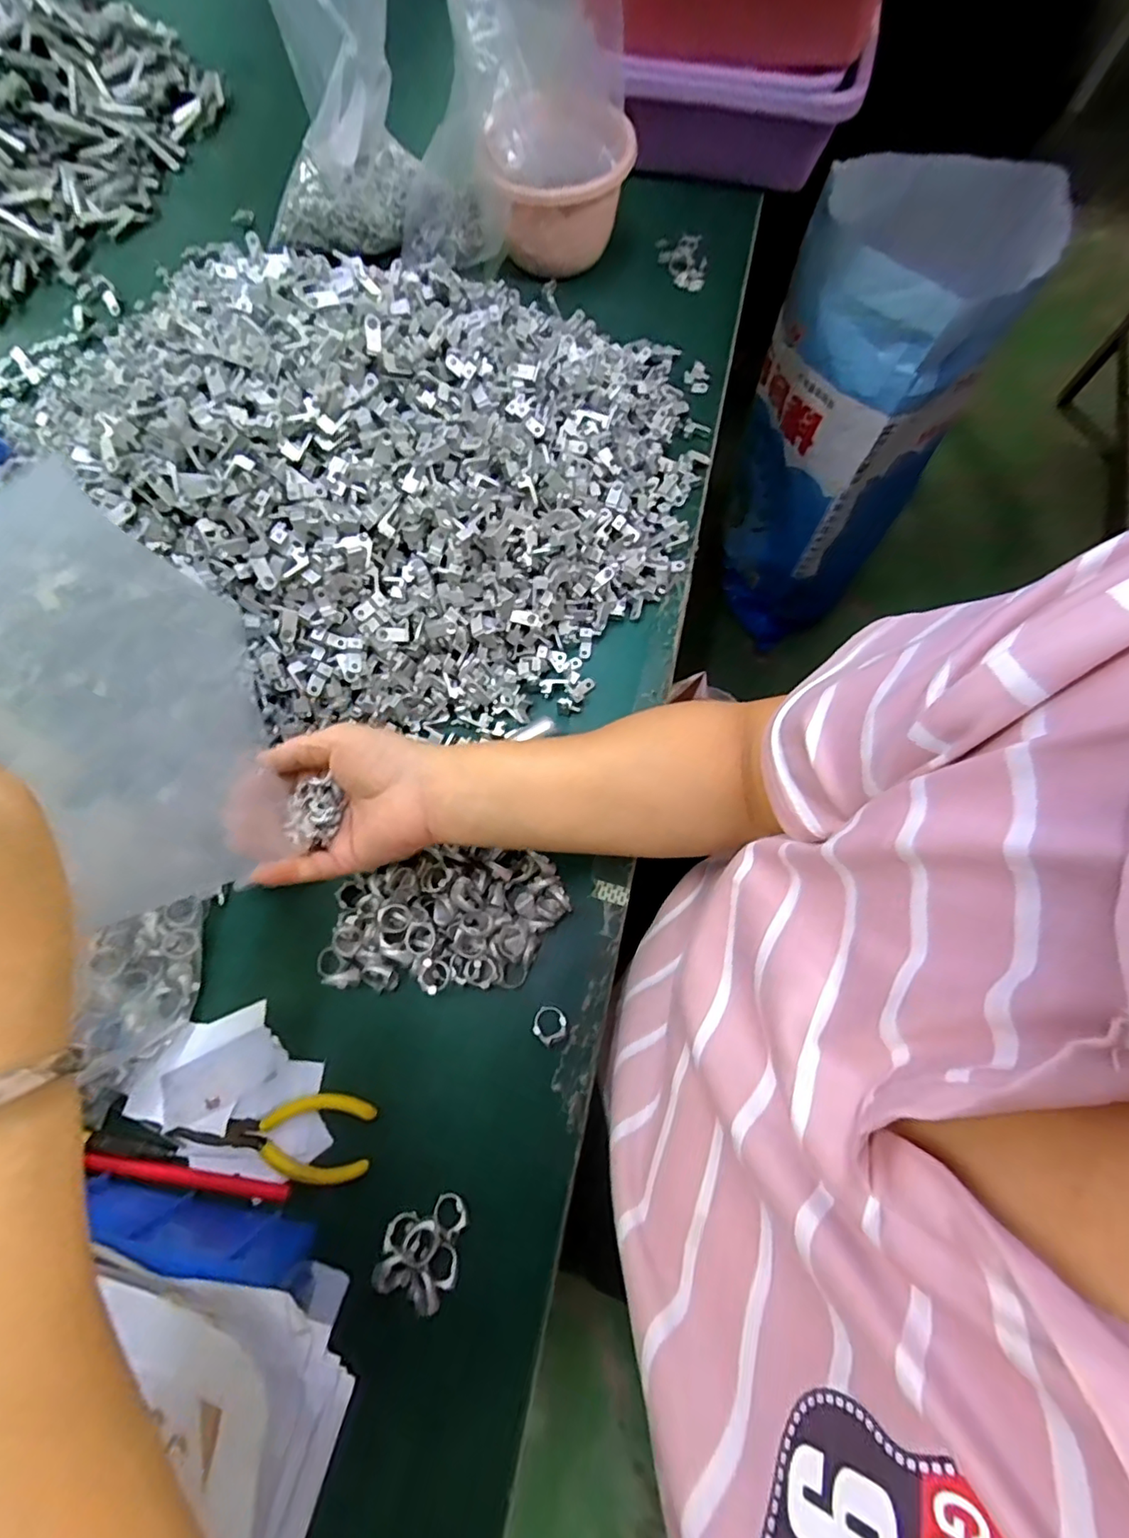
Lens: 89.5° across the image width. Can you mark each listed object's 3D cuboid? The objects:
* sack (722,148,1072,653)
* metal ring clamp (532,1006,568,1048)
[{"bbox_3d":[0.454,-0.537,0.985,0.306,0.732,0.282,38,76,11],"label":"sack"},{"bbox_3d":[-0.009,0.167,0.374,0.022,0.011,0.021,39,75,10],"label":"metal ring clamp"}]

